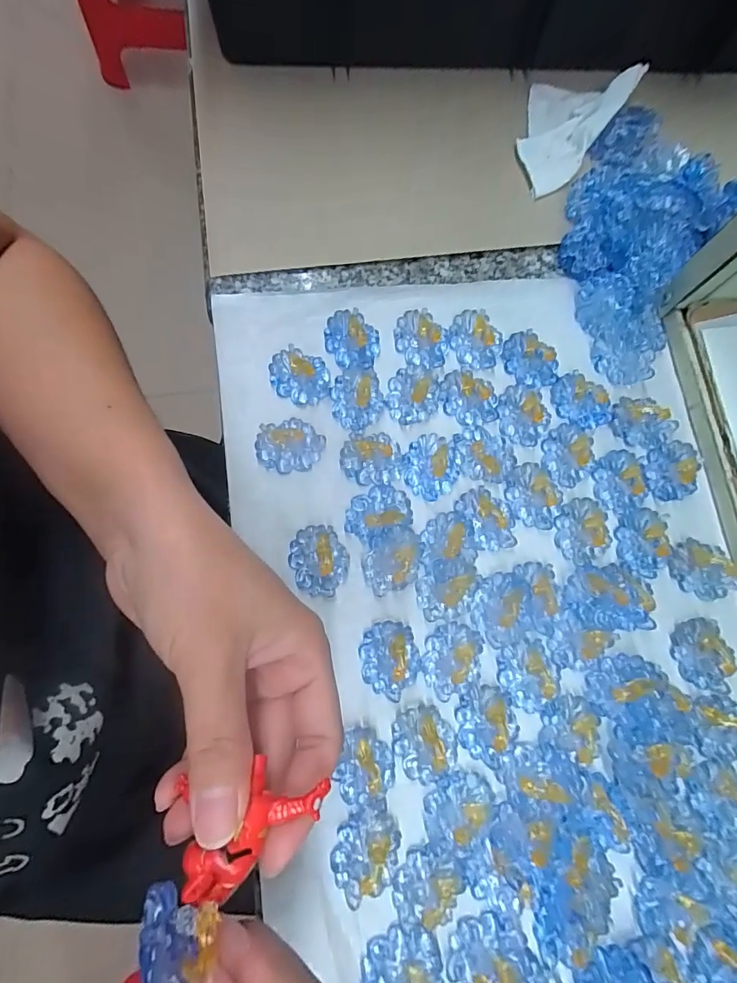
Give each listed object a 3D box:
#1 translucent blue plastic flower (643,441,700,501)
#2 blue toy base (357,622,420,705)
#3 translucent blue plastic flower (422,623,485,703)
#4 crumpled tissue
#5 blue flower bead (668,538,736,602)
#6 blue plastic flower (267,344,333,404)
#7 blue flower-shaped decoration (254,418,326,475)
[{"bbox_3d":[0.176,-0.012,0.257,0.032,0.007,0.033,-7,78,-6],"label":"translucent blue plastic flower"},{"bbox_3d":[0.012,0.088,0.231,0.031,0.006,0.037,-8,78,-6],"label":"blue toy base"},{"bbox_3d":[0.044,0.089,0.232,0.029,0.005,0.038,8,77,-2],"label":"translucent blue plastic flower"},{"bbox_3d":[0.126,-0.243,0.291,0.055,0.013,0.108,34,80,6],"label":"crumpled tissue"},{"bbox_3d":[0.186,0.043,0.245,0.037,0.010,0.030,15,76,-1],"label":"blue flower bead"},{"bbox_3d":[-0.040,-0.068,0.258,0.036,0.009,0.028,24,77,1],"label":"blue plastic flower"},{"bbox_3d":[-0.044,-0.026,0.252,0.037,0.009,0.030,-9,78,-6],"label":"blue flower-shaped decoration"}]

